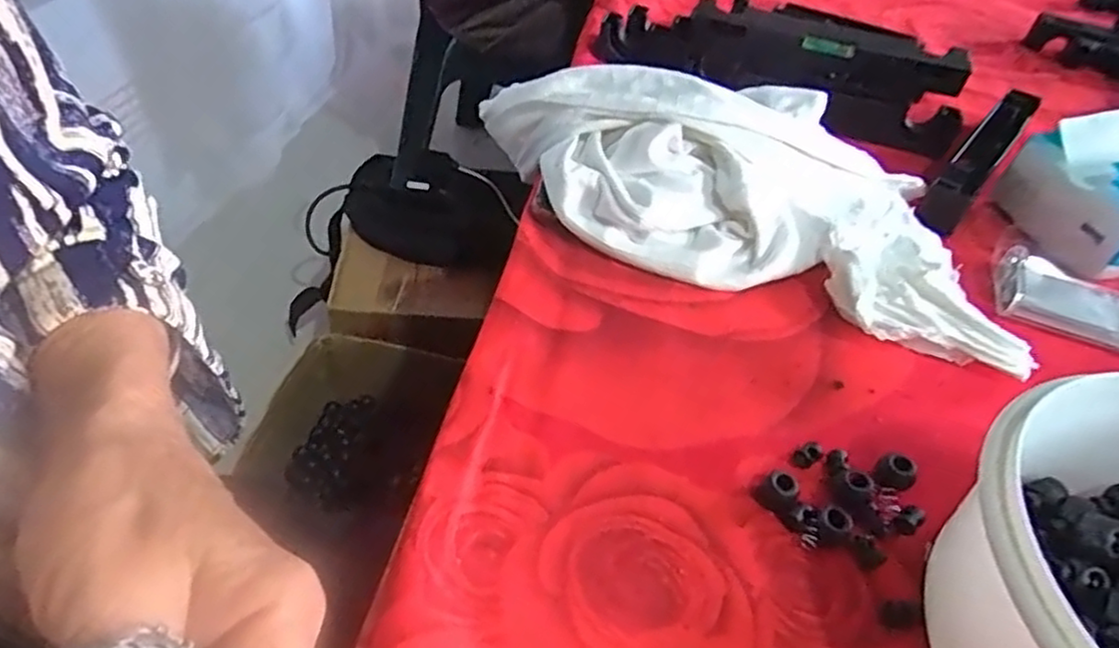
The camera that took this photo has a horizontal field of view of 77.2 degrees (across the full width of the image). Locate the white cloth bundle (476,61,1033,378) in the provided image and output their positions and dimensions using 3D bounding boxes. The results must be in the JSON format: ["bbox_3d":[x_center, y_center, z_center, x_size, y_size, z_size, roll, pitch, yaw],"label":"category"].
[{"bbox_3d":[0.097,-0.078,0.389,0.310,0.063,0.131,19,44,9],"label":"white cloth bundle"}]

